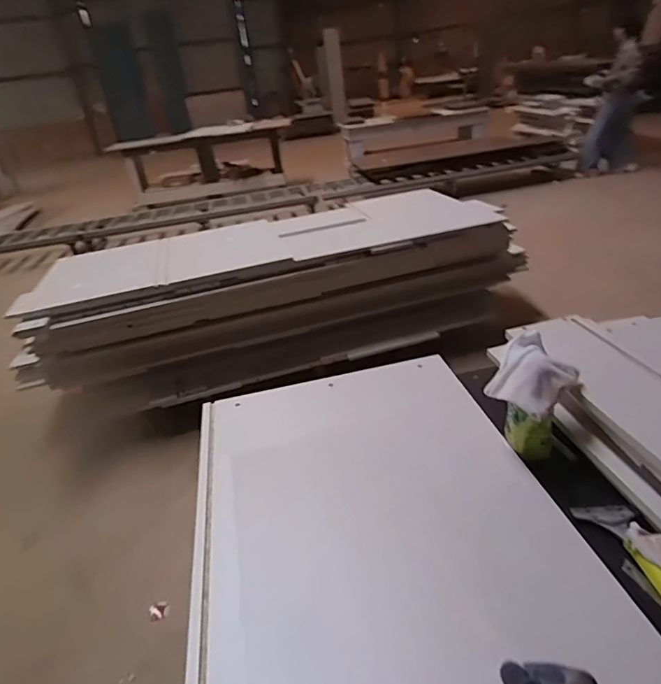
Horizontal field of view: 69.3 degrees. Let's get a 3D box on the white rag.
[{"bbox_3d":[0.347,0.055,0.817,0.130,0.074,0.111,-22,33,-24],"label":"white rag"}]

